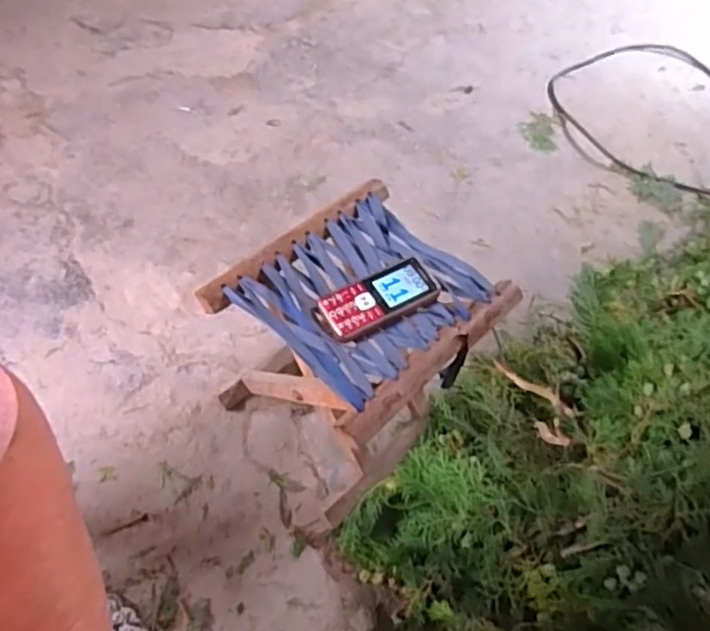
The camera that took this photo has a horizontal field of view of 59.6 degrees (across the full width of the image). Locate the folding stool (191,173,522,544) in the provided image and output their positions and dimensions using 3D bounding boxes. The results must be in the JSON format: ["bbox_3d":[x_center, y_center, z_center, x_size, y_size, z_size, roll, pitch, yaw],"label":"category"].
[{"bbox_3d":[-0.004,0.047,0.730,0.223,0.241,0.263,40,60,20],"label":"folding stool"}]

